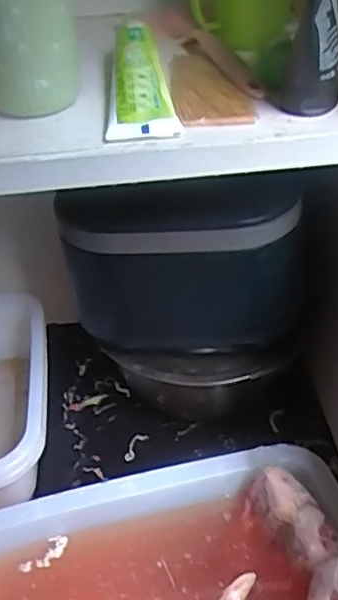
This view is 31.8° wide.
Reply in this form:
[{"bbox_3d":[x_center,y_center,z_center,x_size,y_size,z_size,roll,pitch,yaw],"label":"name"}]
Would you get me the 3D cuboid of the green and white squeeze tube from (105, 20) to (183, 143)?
[{"bbox_3d":[-0.023,-0.156,0.417,0.048,0.018,0.097,-6,68,-6],"label":"green and white squeeze tube"}]

